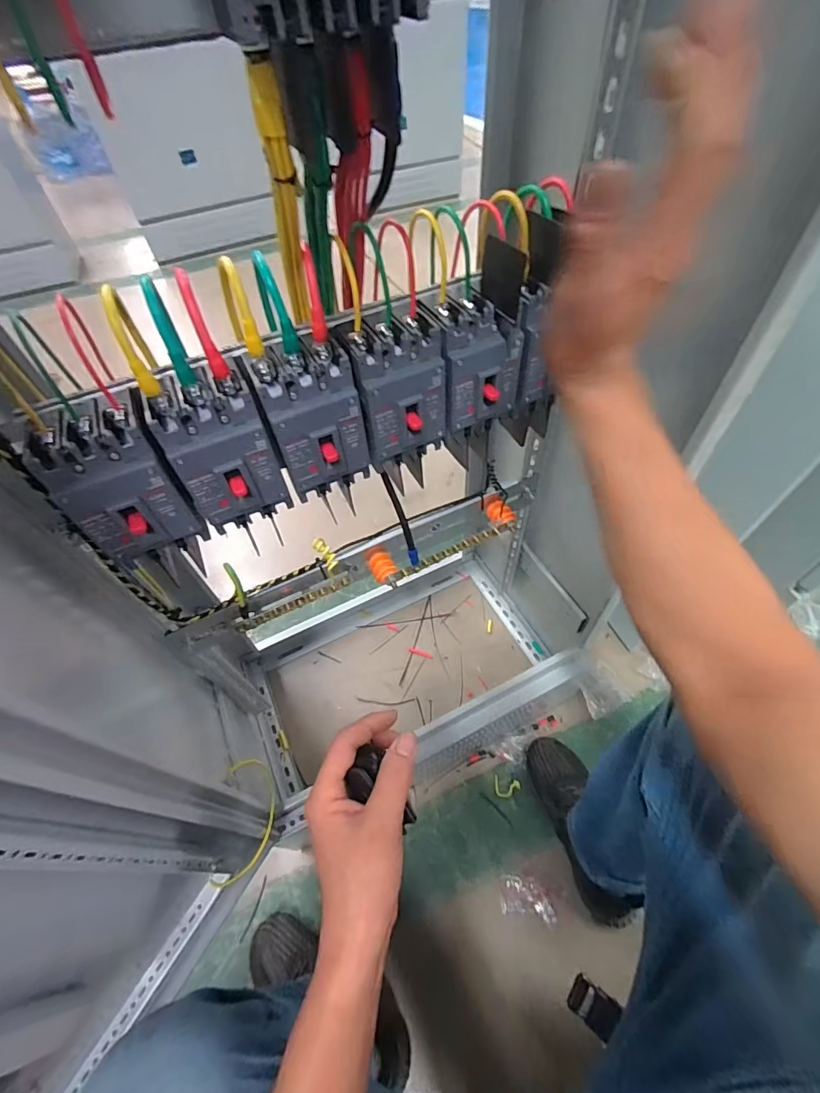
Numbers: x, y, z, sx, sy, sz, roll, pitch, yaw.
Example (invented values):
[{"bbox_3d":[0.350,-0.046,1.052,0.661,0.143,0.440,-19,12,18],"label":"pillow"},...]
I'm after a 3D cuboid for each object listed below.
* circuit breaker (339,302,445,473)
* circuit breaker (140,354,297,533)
[{"bbox_3d":[-0.010,-0.139,0.424,0.081,0.117,0.067,-16,55,-8],"label":"circuit breaker"},{"bbox_3d":[-0.155,-0.075,0.393,0.080,0.125,0.065,-20,55,-11],"label":"circuit breaker"}]

